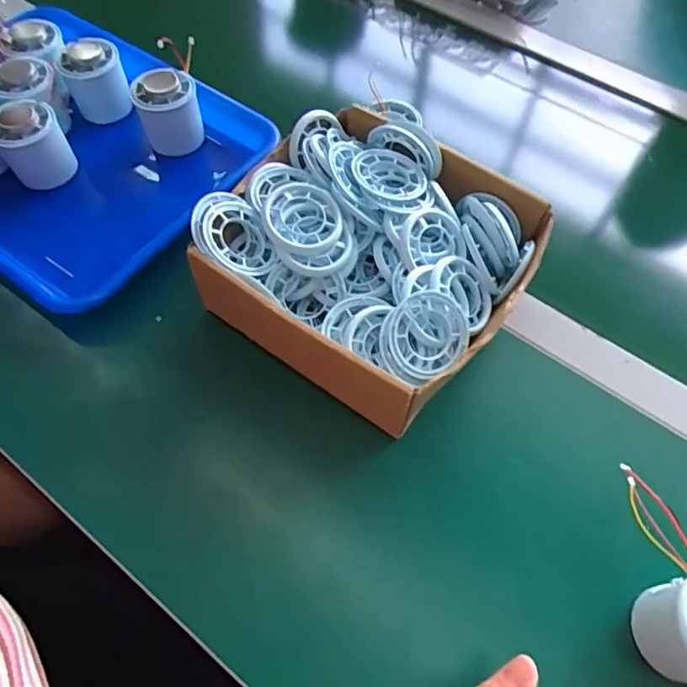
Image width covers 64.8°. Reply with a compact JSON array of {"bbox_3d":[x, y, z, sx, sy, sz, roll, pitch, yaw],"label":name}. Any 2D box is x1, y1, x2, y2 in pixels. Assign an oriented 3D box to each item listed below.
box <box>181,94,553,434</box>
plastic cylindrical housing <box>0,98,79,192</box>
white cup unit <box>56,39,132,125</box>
[{"bbox_3d":[0.025,-0.068,0.409,0.208,0.086,0.220,33,64,20],"label":"box"},{"bbox_3d":[-0.267,-0.172,0.463,0.052,0.061,0.054,-1,58,1],"label":"plastic cylindrical housing"},{"bbox_3d":[-0.228,-0.241,0.504,0.053,0.059,0.050,-21,60,-12],"label":"white cup unit"}]

